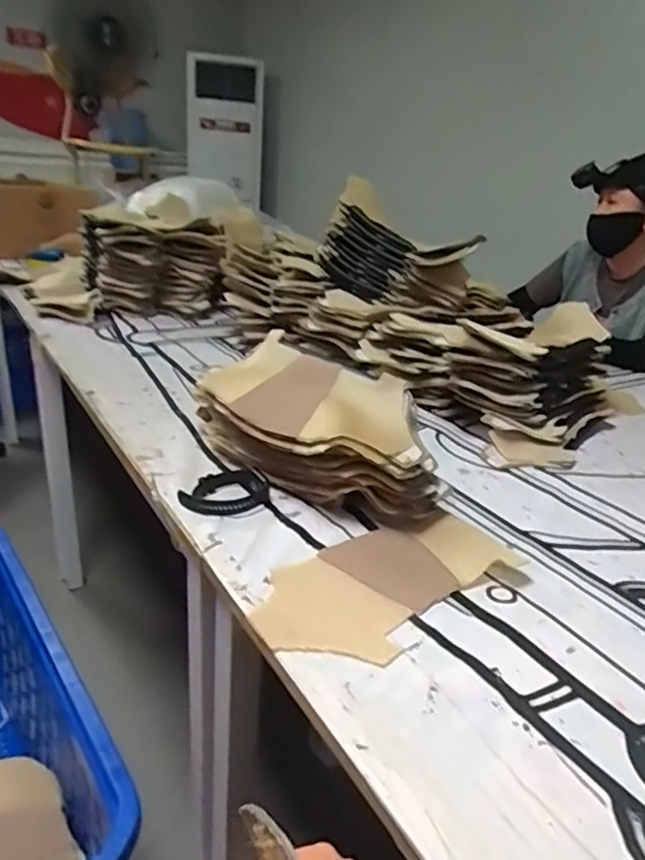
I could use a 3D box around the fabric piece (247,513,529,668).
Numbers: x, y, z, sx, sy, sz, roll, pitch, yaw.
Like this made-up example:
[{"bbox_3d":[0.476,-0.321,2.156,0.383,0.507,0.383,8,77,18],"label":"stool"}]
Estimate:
[{"bbox_3d":[0.054,0.143,0.578,0.247,0.021,0.139,-17,32,-36],"label":"fabric piece"}]

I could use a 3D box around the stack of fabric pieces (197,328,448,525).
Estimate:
[{"bbox_3d":[-0.022,-0.005,0.742,0.154,0.137,0.349,-12,29,-35],"label":"stack of fabric pieces"}]

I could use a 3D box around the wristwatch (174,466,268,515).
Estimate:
[{"bbox_3d":[-0.113,0.071,0.695,0.100,0.021,0.064,-4,26,-21],"label":"wristwatch"}]

